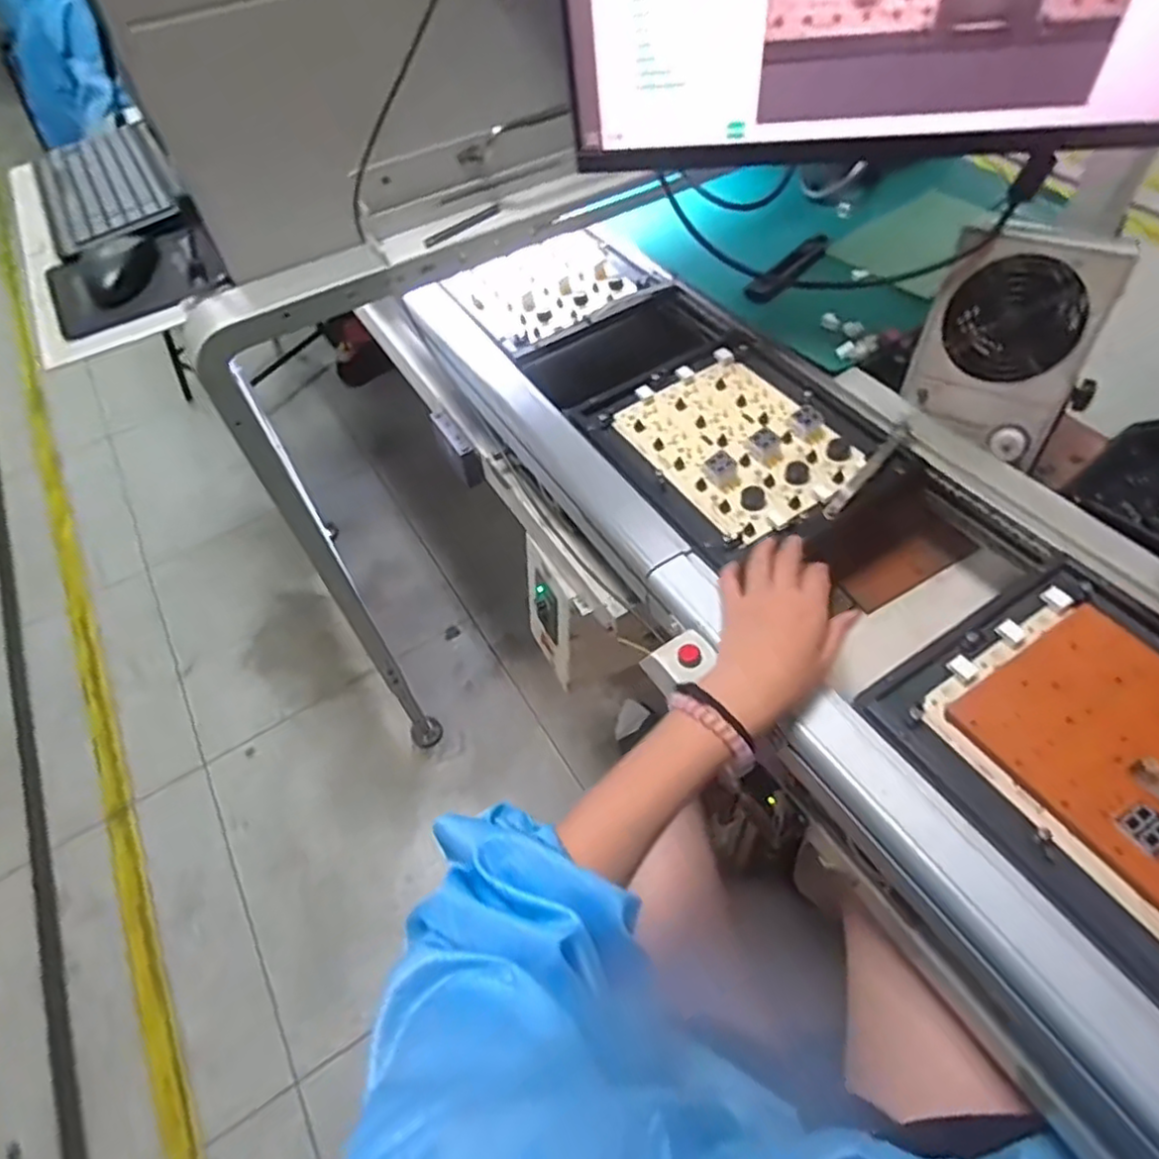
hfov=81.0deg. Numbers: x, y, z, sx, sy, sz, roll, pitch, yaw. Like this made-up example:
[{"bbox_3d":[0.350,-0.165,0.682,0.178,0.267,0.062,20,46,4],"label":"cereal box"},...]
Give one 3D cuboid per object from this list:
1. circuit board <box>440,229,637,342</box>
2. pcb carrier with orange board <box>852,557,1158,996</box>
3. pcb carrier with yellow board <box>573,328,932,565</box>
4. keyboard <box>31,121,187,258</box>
[{"bbox_3d":[-0.047,-0.384,0.878,0.206,0.013,0.196,-29,60,-14],"label":"circuit board"},{"bbox_3d":[0.378,0.125,0.452,0.229,0.020,0.278,-31,60,-15],"label":"pcb carrier with orange board"},{"bbox_3d":[0.161,-0.143,0.678,0.243,0.021,0.269,-29,56,-15],"label":"pcb carrier with yellow board"},{"bbox_3d":[-0.573,-0.478,0.825,0.153,0.024,0.335,-30,60,-14],"label":"keyboard"}]

